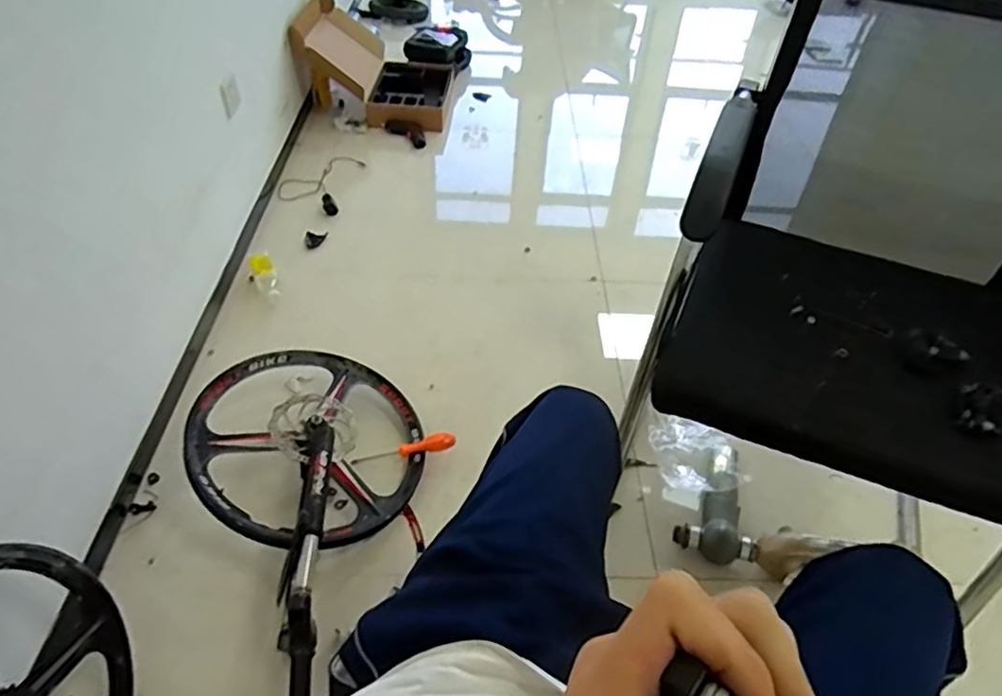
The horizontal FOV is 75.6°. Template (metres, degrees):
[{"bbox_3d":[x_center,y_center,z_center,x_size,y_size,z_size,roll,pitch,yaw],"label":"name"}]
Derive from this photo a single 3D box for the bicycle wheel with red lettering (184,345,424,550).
[{"bbox_3d":[-0.333,0.152,1.152,0.403,0.072,0.411,15,45,-15],"label":"bicycle wheel with red lettering"}]

